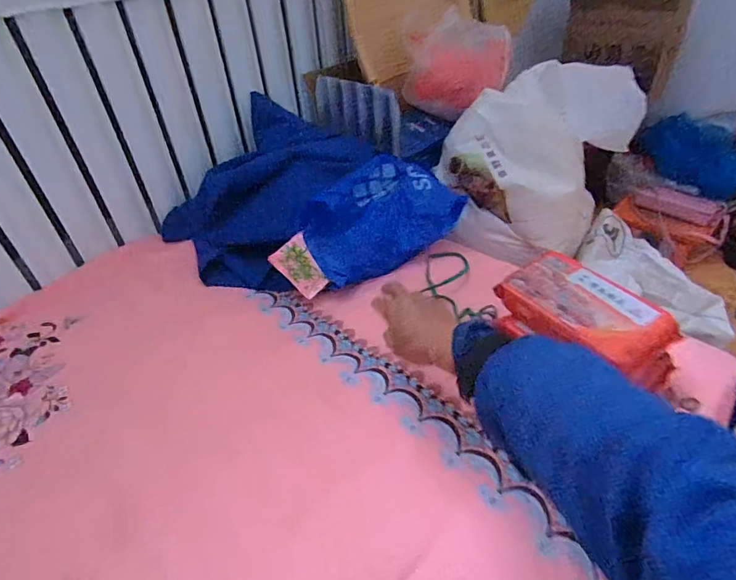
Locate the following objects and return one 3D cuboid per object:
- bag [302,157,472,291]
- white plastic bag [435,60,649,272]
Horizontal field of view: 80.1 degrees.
[{"bbox_3d":[0.020,-0.137,0.820,0.282,0.128,0.168,-19,42,-16],"label":"bag"},{"bbox_3d":[0.376,-0.294,0.988,0.367,0.292,0.300,-33,48,-31],"label":"white plastic bag"}]

